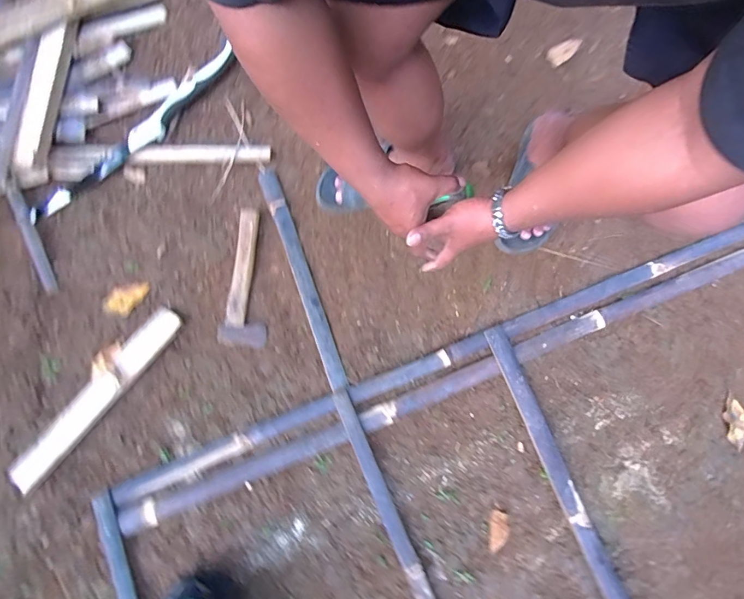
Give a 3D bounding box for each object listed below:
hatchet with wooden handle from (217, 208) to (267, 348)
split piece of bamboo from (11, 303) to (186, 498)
[{"bbox_3d":[-0.242,-0.045,0.826,0.085,0.027,0.268,6,79,1],"label":"hatchet with wooden handle"},{"bbox_3d":[-0.517,0.183,0.791,0.058,0.024,0.401,39,81,7],"label":"split piece of bamboo"}]

